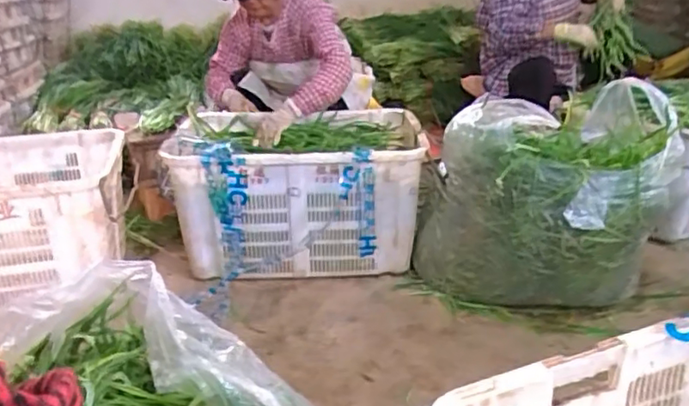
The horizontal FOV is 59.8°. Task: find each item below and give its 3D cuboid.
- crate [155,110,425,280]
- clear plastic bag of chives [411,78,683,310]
[{"bbox_3d":[-0.115,-0.023,1.700,0.638,0.415,0.411,-5,22,-2],"label":"crate"},{"bbox_3d":[0.463,0.006,1.458,0.565,0.459,0.385,12,27,35],"label":"clear plastic bag of chives"}]

